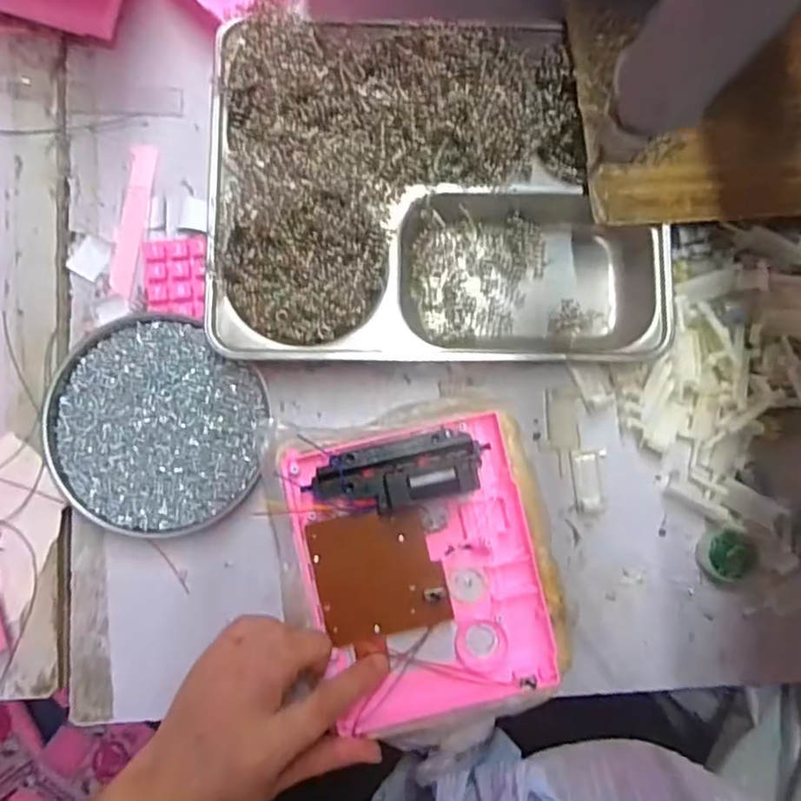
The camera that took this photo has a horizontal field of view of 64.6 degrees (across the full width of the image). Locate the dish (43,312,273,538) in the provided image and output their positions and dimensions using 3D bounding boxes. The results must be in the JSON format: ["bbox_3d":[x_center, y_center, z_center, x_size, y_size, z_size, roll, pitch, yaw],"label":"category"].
[{"bbox_3d":[-0.150,0.016,0.394,0.134,0.020,0.125,0,86,-2],"label":"dish"}]

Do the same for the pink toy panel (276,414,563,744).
[{"bbox_3d":[0.012,0.097,0.361,0.141,0.039,0.160,-13,88,-3],"label":"pink toy panel"}]

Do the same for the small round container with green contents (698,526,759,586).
[{"bbox_3d":[0.211,0.100,0.407,0.034,0.016,0.034,0,86,-2],"label":"small round container with green contents"}]

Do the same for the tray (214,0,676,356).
[{"bbox_3d":[0.024,-0.130,0.392,0.274,0.051,0.206,0,86,-2],"label":"tray"}]

